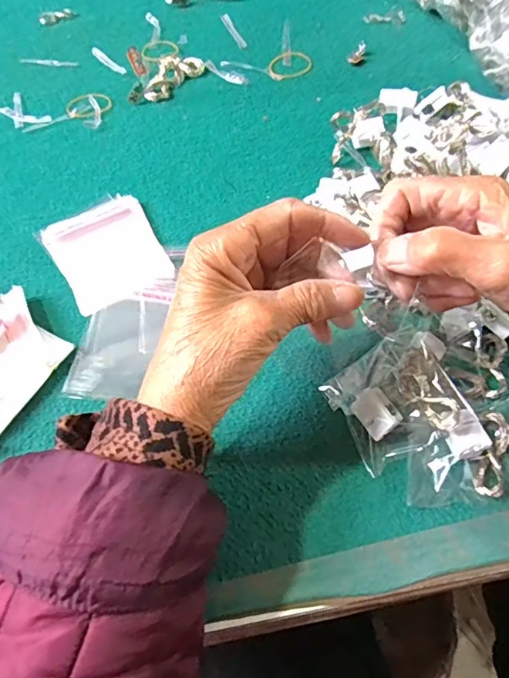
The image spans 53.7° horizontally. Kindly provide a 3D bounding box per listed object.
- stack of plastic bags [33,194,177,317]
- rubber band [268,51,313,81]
[{"bbox_3d":[-0.116,-0.069,0.396,0.078,0.009,0.098,-27,61,-11],"label":"stack of plastic bags"},{"bbox_3d":[0.035,-0.279,0.510,0.050,0.004,0.038,-27,61,-11],"label":"rubber band"}]

